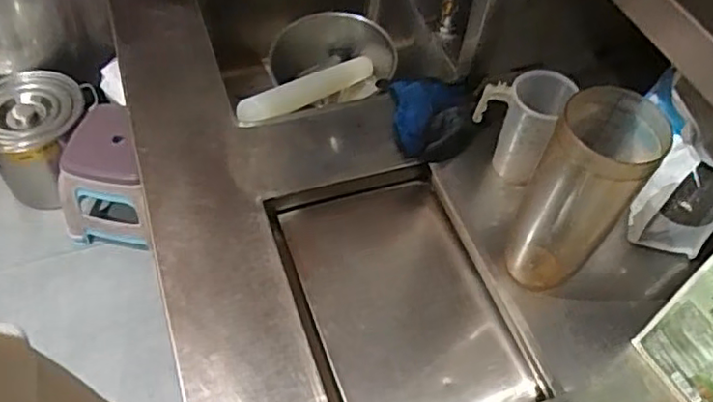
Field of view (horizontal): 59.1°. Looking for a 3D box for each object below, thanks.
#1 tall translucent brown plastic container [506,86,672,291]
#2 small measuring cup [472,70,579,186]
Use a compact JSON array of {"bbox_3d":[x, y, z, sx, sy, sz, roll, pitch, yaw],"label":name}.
[{"bbox_3d":[0.209,-0.005,0.602,0.080,0.199,0.091,26,55,14],"label":"tall translucent brown plastic container"},{"bbox_3d":[0.189,-0.093,0.738,0.092,0.116,0.064,30,56,17],"label":"small measuring cup"}]

